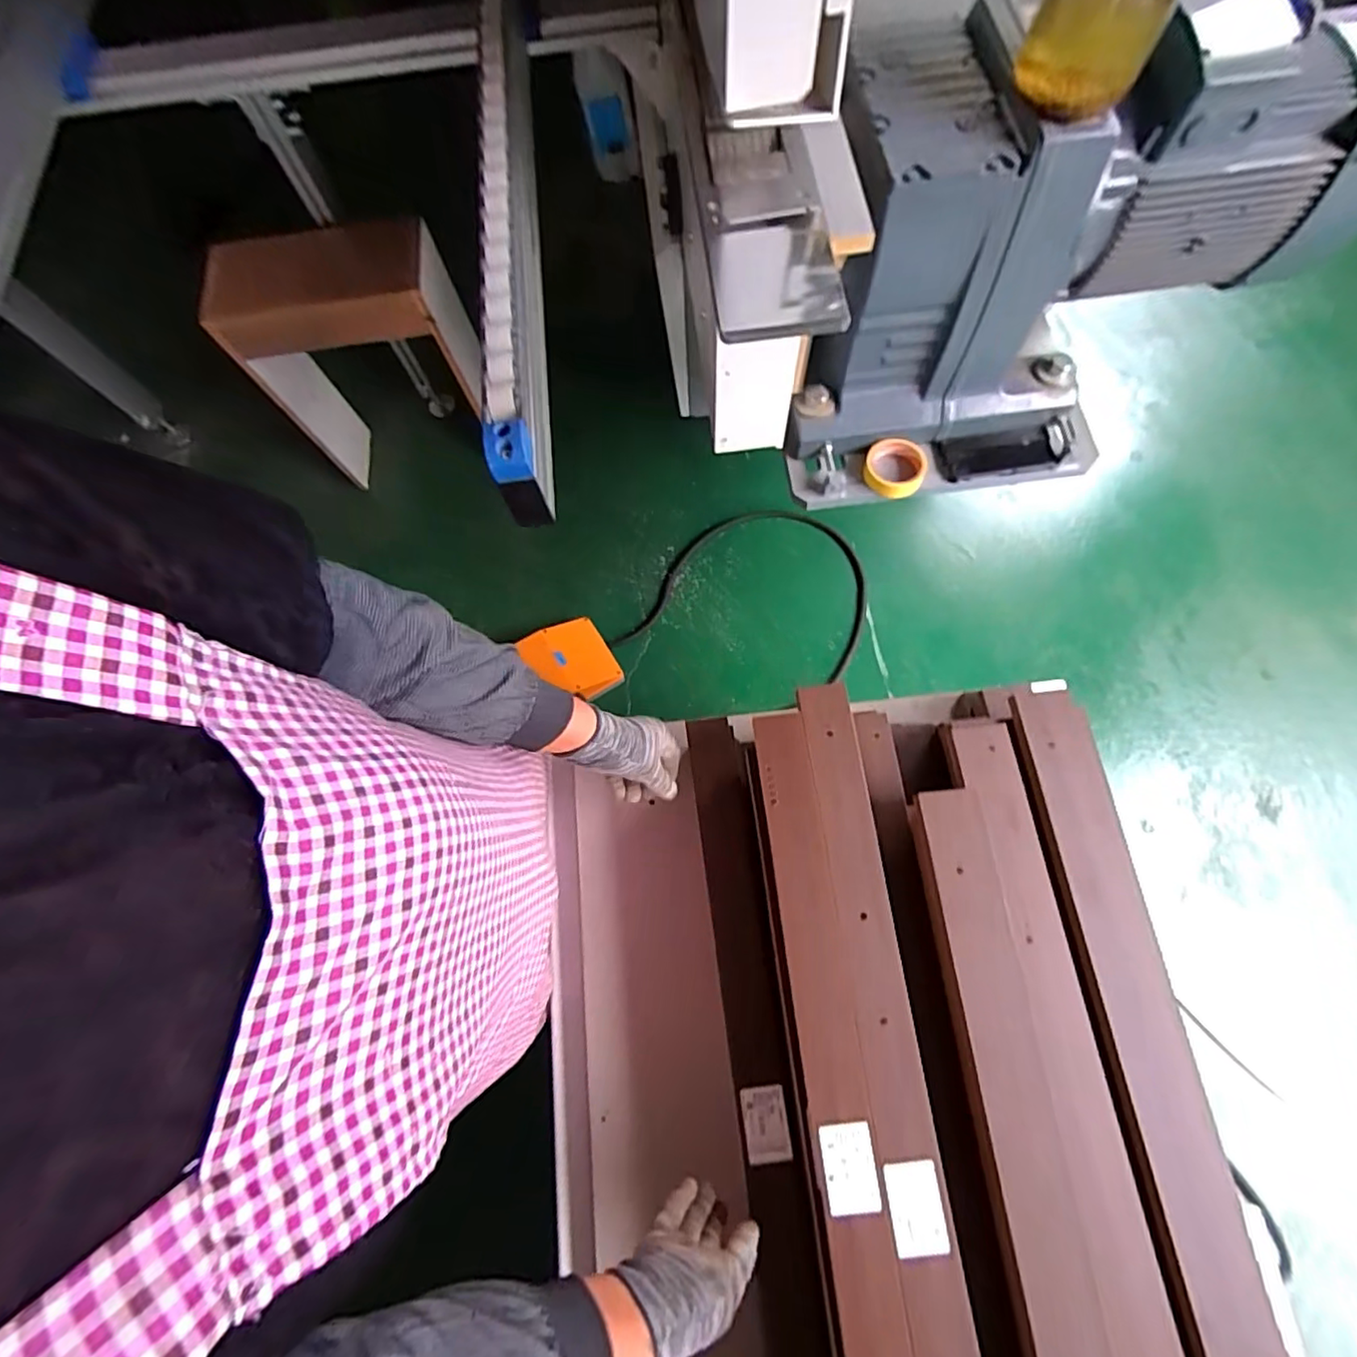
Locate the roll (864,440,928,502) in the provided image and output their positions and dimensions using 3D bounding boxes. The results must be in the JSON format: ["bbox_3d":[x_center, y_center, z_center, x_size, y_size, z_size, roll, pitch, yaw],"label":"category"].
[{"bbox_3d":[0.335,-0.324,0.940,0.092,0.026,0.093,-1,72,3],"label":"roll"}]

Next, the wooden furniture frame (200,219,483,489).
[{"bbox_3d":[-0.692,-0.709,1.420,0.484,0.560,0.218,-2,72,3],"label":"wooden furniture frame"}]

